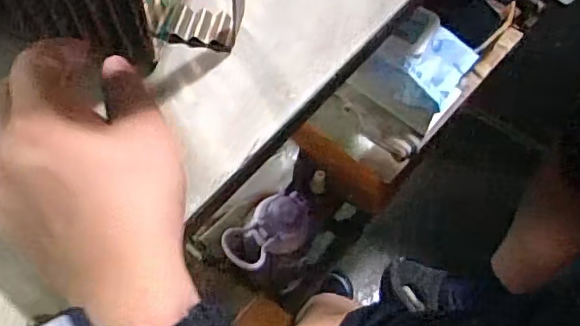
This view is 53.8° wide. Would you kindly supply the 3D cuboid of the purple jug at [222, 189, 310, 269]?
[{"bbox_3d":[-0.025,0.084,0.669,0.115,0.065,0.064,-39,70,-20],"label":"purple jug"}]

